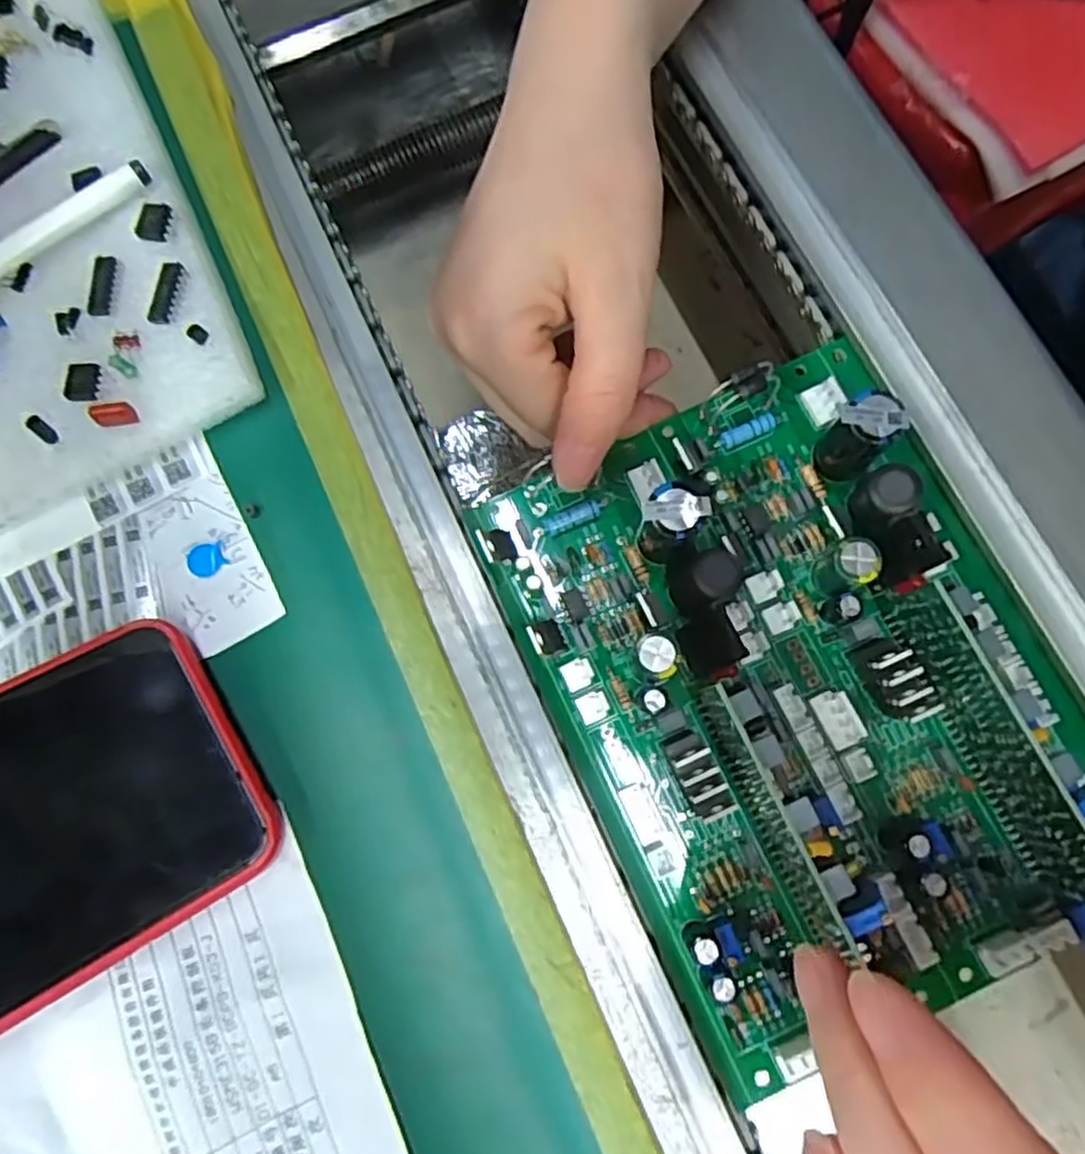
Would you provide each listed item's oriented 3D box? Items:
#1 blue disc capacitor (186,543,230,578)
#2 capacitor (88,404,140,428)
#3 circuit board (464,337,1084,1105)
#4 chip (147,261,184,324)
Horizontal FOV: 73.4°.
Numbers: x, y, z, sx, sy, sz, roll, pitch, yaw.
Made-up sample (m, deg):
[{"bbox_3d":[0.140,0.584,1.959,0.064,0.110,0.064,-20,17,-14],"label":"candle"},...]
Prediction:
[{"bbox_3d":[-0.100,-0.005,0.214,0.012,0.004,0.010,-15,77,-1],"label":"blue disc capacitor"},{"bbox_3d":[-0.123,-0.046,0.209,0.011,0.007,0.004,-10,77,-2],"label":"capacitor"},{"bbox_3d":[0.072,0.026,0.195,0.128,0.038,0.172,-25,78,-5],"label":"circuit board"},{"bbox_3d":[-0.114,-0.085,0.219,0.009,0.005,0.020,4,77,2],"label":"chip"}]

